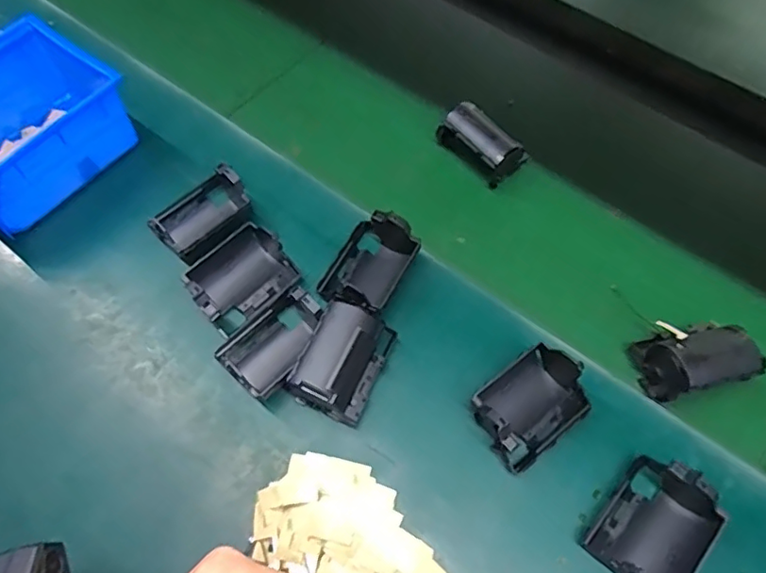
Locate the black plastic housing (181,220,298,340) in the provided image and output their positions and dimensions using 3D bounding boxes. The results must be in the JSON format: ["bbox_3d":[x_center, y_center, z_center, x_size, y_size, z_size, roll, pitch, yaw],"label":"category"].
[{"bbox_3d":[-0.102,-0.009,0.396,0.052,0.030,0.070,42,67,18],"label":"black plastic housing"}]

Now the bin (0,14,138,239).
[{"bbox_3d":[-0.270,-0.120,0.434,0.103,0.085,0.143,34,65,15],"label":"bin"}]

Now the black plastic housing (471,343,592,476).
[{"bbox_3d":[0.096,0.075,0.362,0.074,0.039,0.053,-34,68,-19],"label":"black plastic housing"}]

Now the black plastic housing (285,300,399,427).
[{"bbox_3d":[-0.026,0.050,0.370,0.047,0.043,0.068,21,62,9],"label":"black plastic housing"}]

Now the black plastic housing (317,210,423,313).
[{"bbox_3d":[-0.010,-0.018,0.401,0.052,0.033,0.072,28,63,12],"label":"black plastic housing"}]

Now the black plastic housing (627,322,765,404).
[{"bbox_3d":[0.217,0.054,0.392,0.068,0.045,0.044,-7,62,-7],"label":"black plastic housing"}]

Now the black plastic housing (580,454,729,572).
[{"bbox_3d":[0.161,0.141,0.329,0.052,0.039,0.072,37,66,16],"label":"black plastic housing"}]

